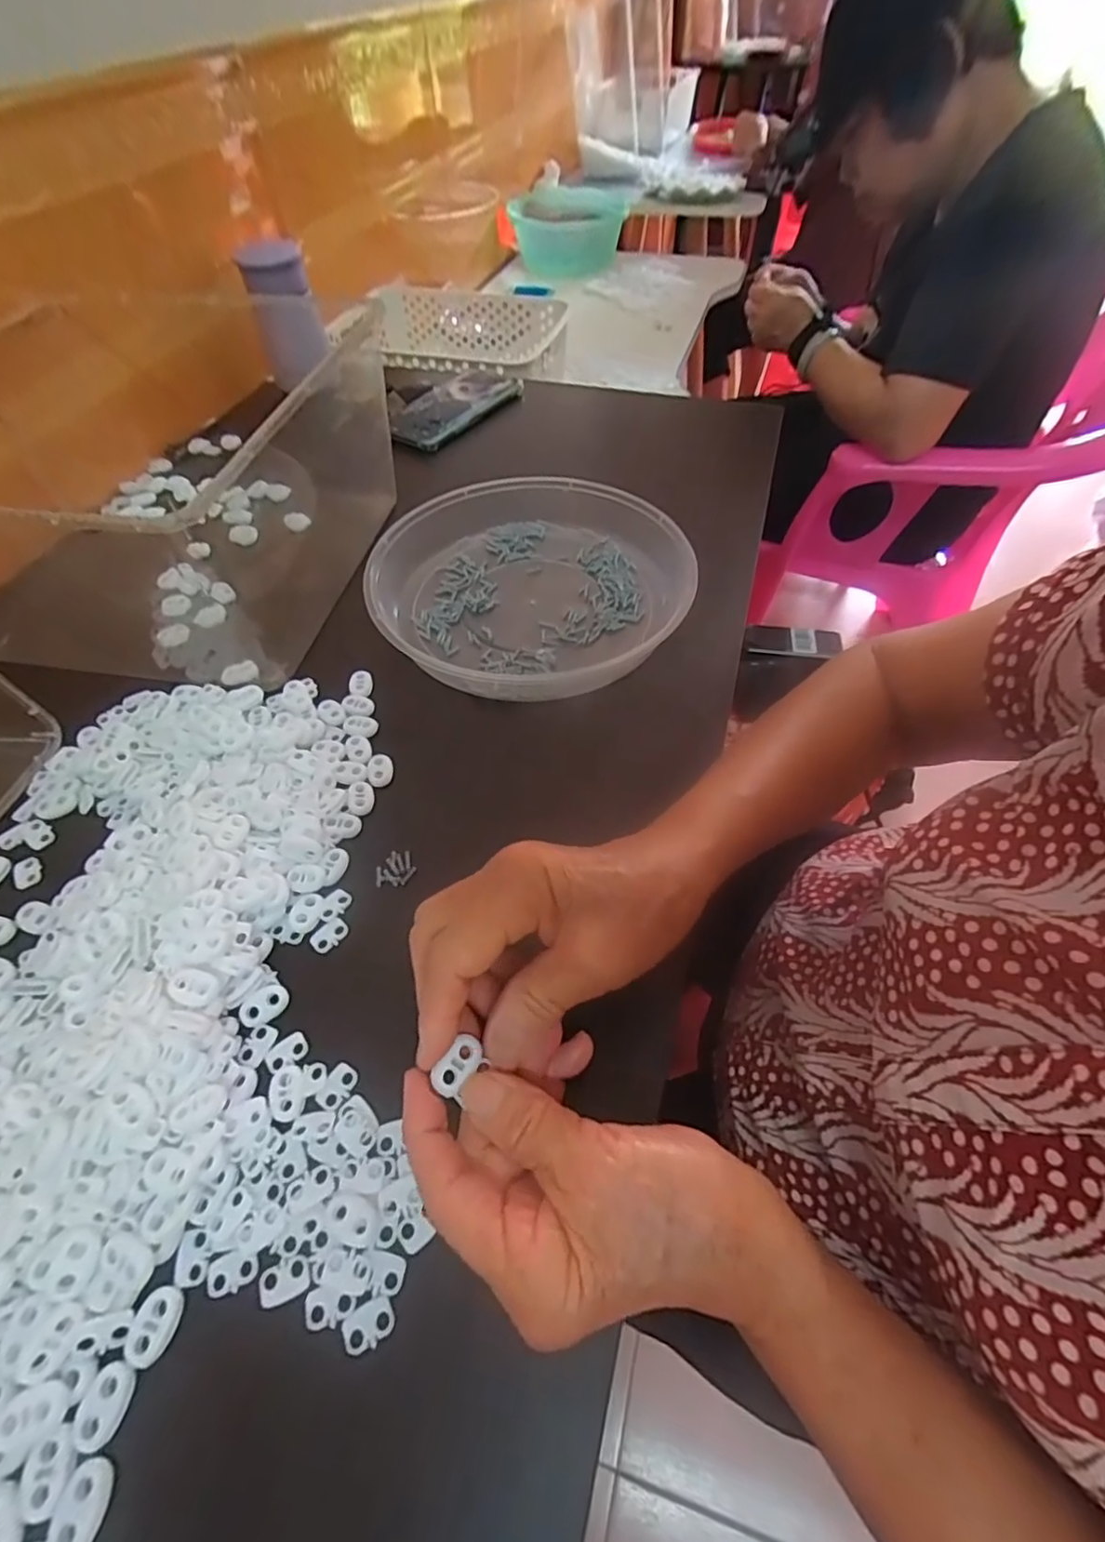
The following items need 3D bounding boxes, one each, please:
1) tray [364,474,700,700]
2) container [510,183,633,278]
[{"bbox_3d":[-0.014,-0.142,0.445,0.221,0.039,0.227,-2,54,2],"label":"tray"},{"bbox_3d":[0.035,-1.160,1.302,0.245,0.131,0.220,-5,54,-3],"label":"container"}]

